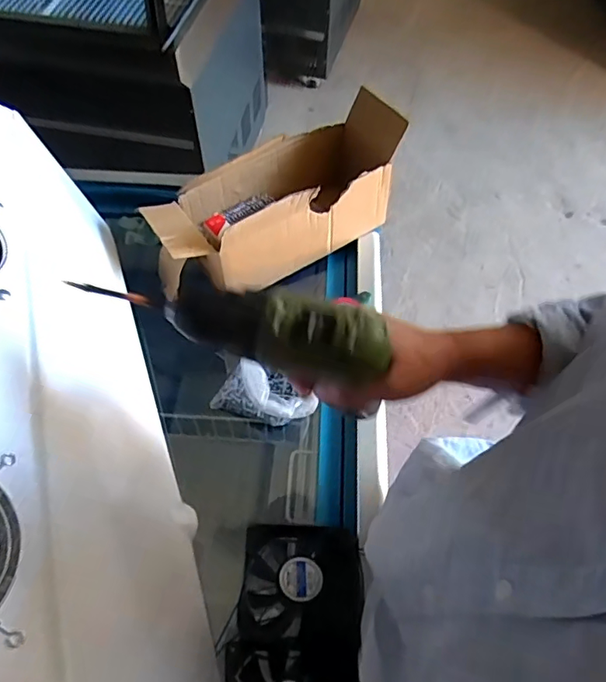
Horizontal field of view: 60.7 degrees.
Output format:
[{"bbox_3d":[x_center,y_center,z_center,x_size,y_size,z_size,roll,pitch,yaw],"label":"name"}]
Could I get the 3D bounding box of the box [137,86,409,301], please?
[{"bbox_3d":[-0.039,-0.202,0.769,0.381,0.157,0.147,-34,65,-20],"label":"box"}]

